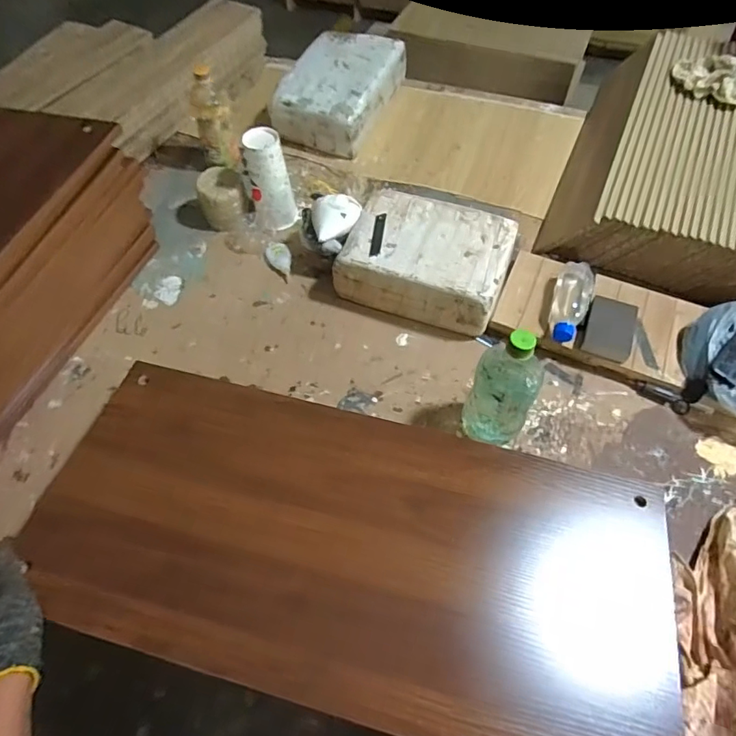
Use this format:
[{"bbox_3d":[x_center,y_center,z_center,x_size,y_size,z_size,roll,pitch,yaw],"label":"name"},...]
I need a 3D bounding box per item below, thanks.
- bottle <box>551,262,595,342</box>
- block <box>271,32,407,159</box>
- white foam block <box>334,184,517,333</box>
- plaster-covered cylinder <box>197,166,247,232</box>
[{"bbox_3d":[0.314,-0.099,0.781,0.055,0.044,0.144,20,61,13],"label":"bottle"},{"bbox_3d":[-0.059,-0.588,1.056,0.191,0.112,0.288,20,61,14],"label":"block"},{"bbox_3d":[0.098,-0.181,0.815,0.254,0.082,0.200,20,61,13],"label":"white foam block"},{"bbox_3d":[-0.264,-0.306,0.911,0.080,0.077,0.086,-1,58,1],"label":"plaster-covered cylinder"}]

